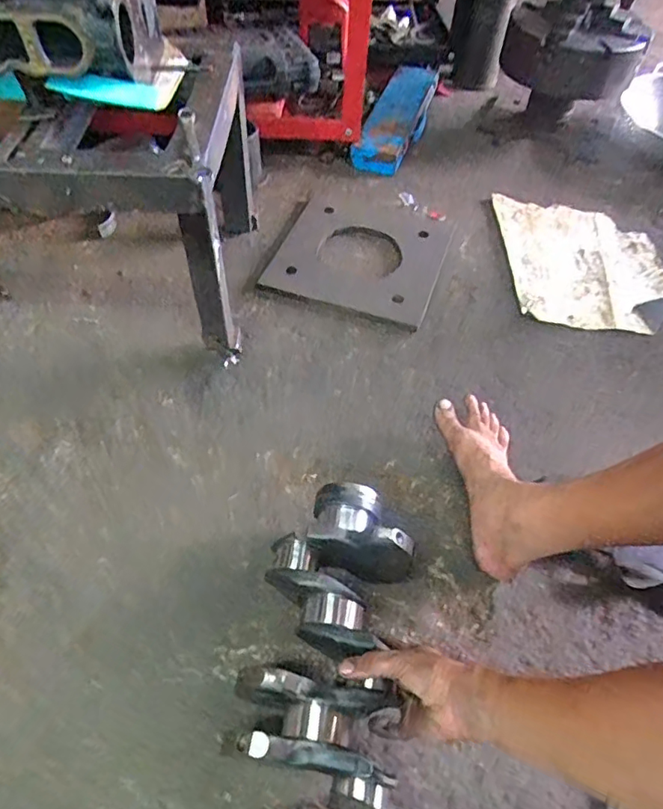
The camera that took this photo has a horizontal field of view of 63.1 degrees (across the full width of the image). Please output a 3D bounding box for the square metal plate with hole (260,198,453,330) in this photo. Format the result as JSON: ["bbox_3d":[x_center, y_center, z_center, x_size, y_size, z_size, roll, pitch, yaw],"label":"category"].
[{"bbox_3d":[0.056,-0.280,1.015,0.290,0.022,0.312,18,56,10],"label":"square metal plate with hole"}]

